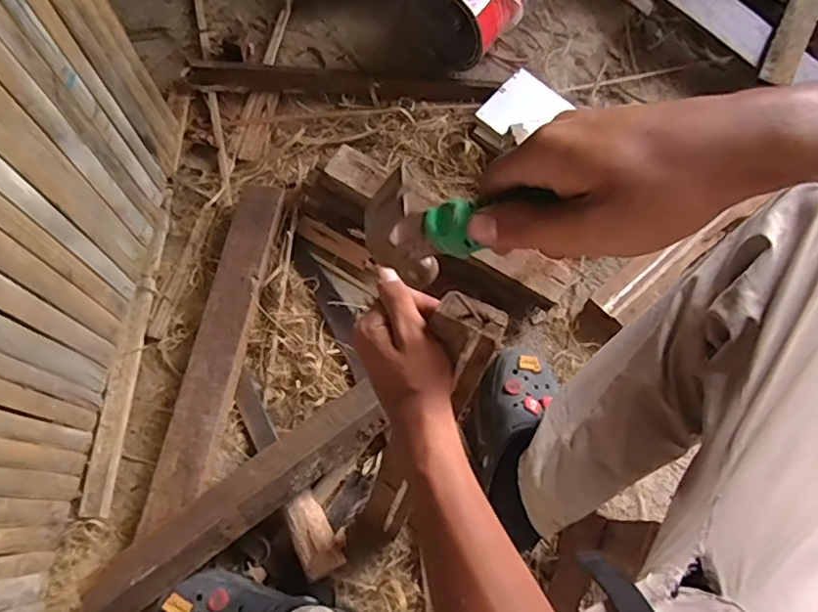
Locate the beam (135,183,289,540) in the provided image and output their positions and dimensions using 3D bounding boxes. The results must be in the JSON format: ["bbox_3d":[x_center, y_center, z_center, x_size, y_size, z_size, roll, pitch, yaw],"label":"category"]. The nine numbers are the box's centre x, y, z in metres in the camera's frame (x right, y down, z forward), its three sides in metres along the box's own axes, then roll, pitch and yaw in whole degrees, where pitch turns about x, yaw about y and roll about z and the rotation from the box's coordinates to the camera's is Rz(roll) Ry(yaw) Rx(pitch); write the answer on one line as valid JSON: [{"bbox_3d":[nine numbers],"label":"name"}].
[{"bbox_3d":[-0.249,0.045,0.769,0.066,0.050,0.470,9,66,5],"label":"beam"}]

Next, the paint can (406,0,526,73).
[{"bbox_3d":[0.092,-0.501,0.942,0.159,0.150,0.157,35,71,15],"label":"paint can"}]

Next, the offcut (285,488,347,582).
[{"bbox_3d":[-0.112,0.277,0.706,0.055,0.042,0.095,-23,68,-9],"label":"offcut"}]

